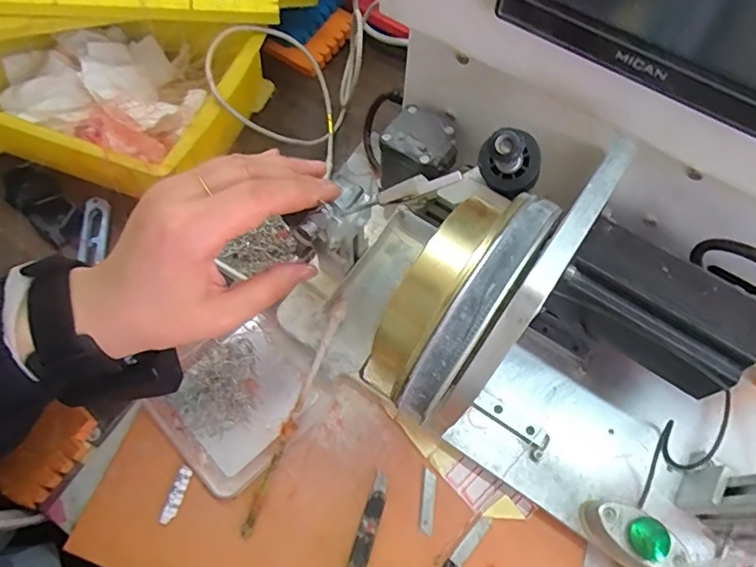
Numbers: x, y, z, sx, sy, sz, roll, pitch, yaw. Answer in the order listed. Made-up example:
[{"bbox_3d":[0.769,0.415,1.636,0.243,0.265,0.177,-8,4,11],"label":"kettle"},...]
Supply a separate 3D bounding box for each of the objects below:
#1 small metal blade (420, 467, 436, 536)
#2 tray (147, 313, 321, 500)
[{"bbox_3d":[0.034,0.150,0.356,0.008,0.004,0.040,9,62,-2],"label":"small metal blade"},{"bbox_3d":[-0.100,0.083,0.373,0.103,0.020,0.099,-39,72,-17],"label":"tray"}]

